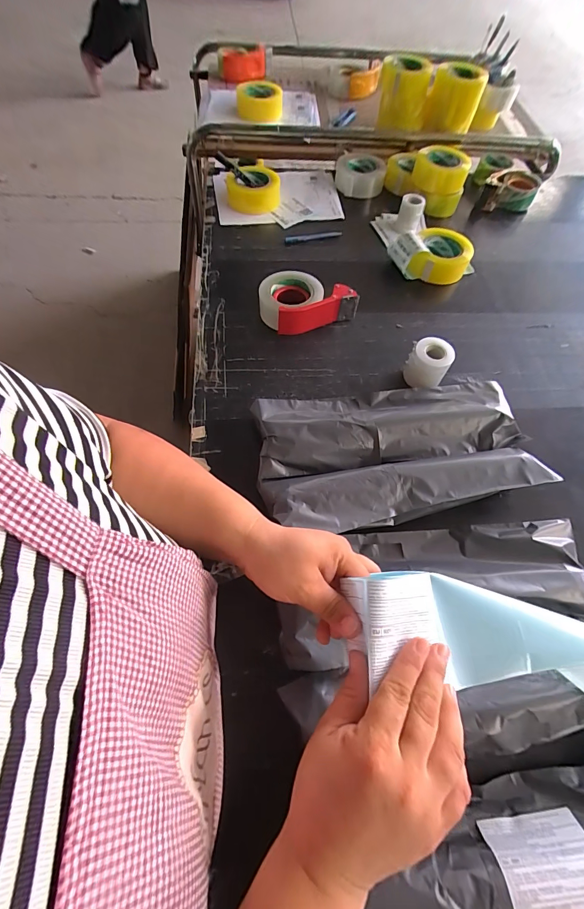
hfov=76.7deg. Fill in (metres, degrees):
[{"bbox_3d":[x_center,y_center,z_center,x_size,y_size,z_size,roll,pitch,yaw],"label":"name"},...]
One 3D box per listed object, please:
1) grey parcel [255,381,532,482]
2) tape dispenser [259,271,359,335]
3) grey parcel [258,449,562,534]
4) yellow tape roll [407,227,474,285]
[{"bbox_3d":[0.146,-0.046,0.573,0.395,0.054,0.131,-7,62,-7],"label":"grey parcel"},{"bbox_3d":[0.028,-0.290,0.697,0.181,0.061,0.103,-11,63,-9],"label":"tape dispenser"},{"bbox_3d":[0.158,0.058,0.515,0.395,0.059,0.096,-6,64,-7],"label":"grey parcel"},{"bbox_3d":[0.315,-0.419,0.786,0.118,0.065,0.117,1,62,-3],"label":"yellow tape roll"}]

